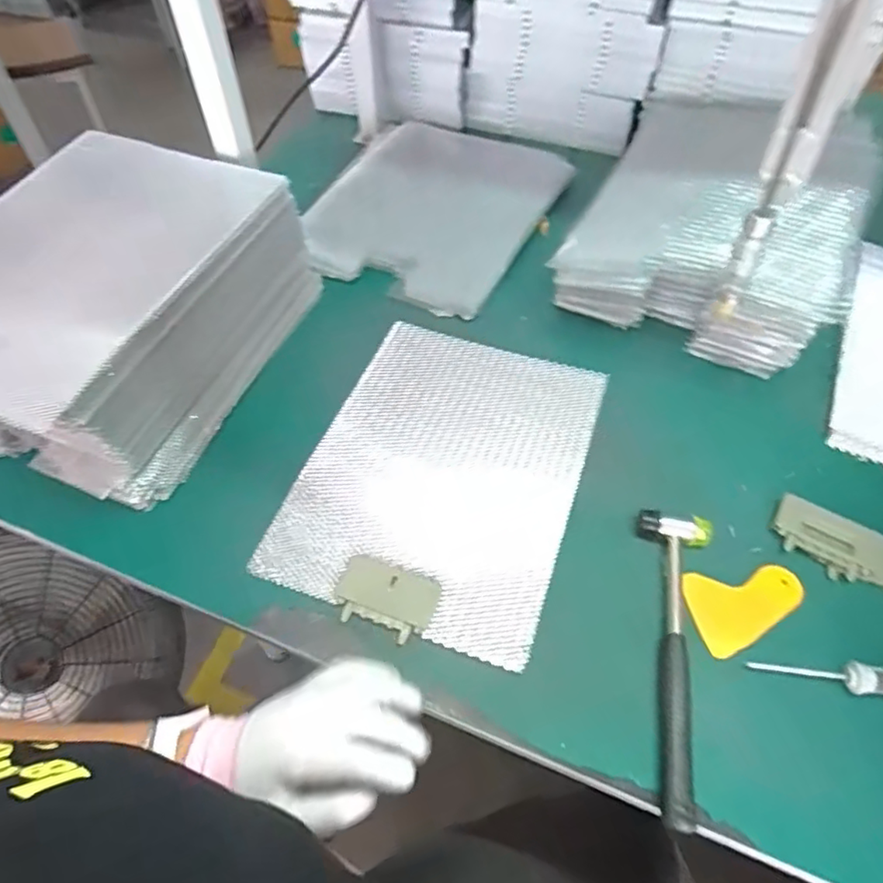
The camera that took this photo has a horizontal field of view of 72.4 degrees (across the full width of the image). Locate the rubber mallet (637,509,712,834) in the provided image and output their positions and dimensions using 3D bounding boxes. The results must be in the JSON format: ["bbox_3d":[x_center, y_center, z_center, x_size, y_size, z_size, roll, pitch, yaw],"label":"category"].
[{"bbox_3d":[0.177,0.164,0.479,0.059,0.022,0.242,13,55,10],"label":"rubber mallet"}]

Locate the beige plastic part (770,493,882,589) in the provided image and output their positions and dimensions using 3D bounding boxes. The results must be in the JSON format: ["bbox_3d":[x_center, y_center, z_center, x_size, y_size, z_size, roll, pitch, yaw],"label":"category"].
[{"bbox_3d":[0.353,0.093,0.530,0.116,0.012,0.055,26,59,18],"label":"beige plastic part"}]

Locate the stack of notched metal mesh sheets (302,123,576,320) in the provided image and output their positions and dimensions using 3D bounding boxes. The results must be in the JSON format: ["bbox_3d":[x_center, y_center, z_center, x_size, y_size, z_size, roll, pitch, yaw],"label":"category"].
[{"bbox_3d":[-0.018,-0.317,0.815,0.304,0.054,0.315,24,58,17],"label":"stack of notched metal mesh sheets"}]

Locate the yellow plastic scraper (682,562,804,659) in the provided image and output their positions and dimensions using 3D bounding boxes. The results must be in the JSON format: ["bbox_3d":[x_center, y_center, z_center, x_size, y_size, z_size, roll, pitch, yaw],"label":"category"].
[{"bbox_3d":[0.259,0.139,0.509,0.097,0.004,0.069,-11,55,-4],"label":"yellow plastic scraper"}]

